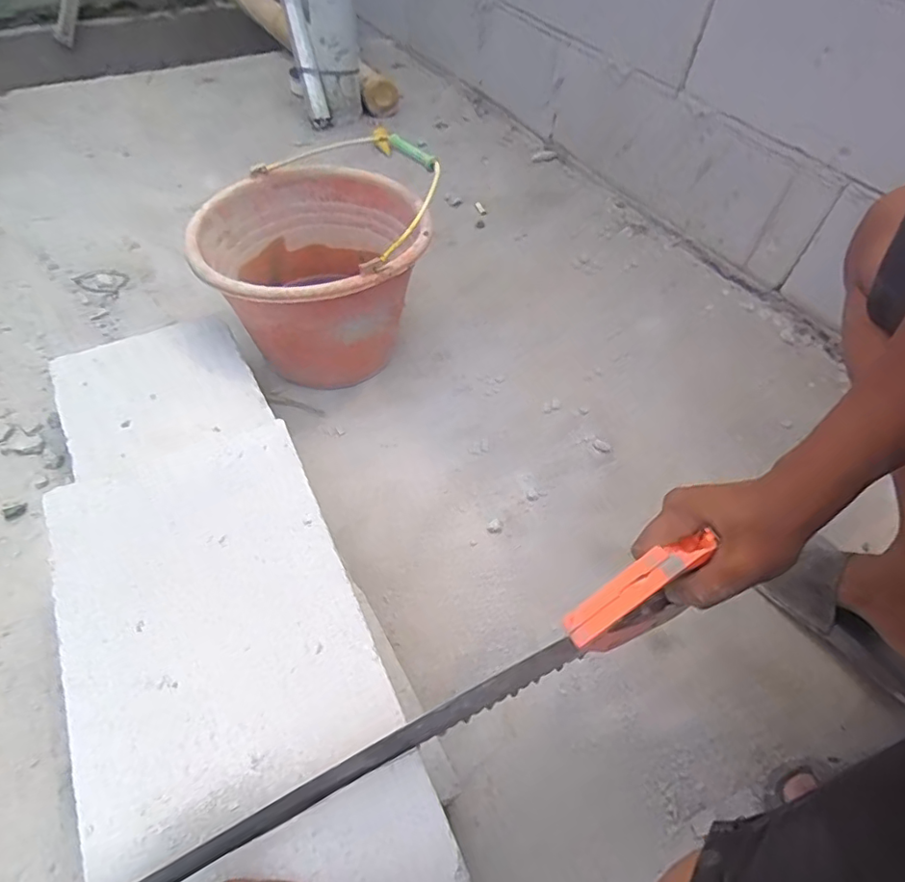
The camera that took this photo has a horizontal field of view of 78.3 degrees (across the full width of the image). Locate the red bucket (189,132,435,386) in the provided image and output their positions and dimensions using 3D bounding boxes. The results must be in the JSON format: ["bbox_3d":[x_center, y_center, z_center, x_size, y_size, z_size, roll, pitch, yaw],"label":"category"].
[{"bbox_3d":[-0.172,-0.205,0.730,0.266,0.227,0.262,2,52,-3],"label":"red bucket"}]

